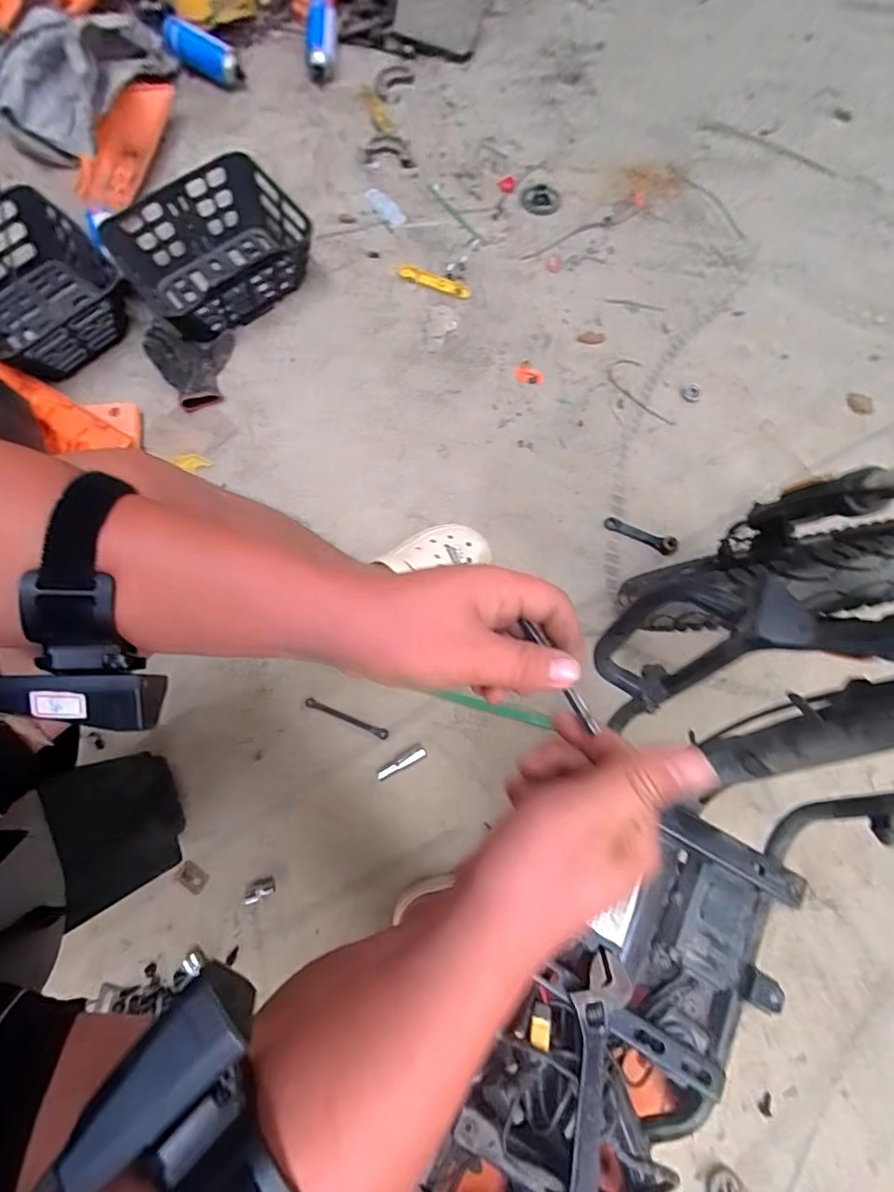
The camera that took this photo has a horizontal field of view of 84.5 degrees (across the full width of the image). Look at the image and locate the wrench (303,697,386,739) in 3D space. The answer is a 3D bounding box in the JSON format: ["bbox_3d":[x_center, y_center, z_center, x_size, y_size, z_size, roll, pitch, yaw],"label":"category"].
[{"bbox_3d":[-0.158,0.194,0.779,0.140,0.006,0.015,21,76,5],"label":"wrench"}]

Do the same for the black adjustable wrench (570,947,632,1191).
[{"bbox_3d":[0.117,0.407,0.400,0.044,0.014,0.197,15,62,4],"label":"black adjustable wrench"}]

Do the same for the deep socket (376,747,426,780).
[{"bbox_3d":[-0.070,0.256,0.751,0.082,0.019,0.018,-27,77,-7],"label":"deep socket"}]

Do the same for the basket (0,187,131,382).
[{"bbox_3d":[-0.753,-0.551,0.884,0.300,0.111,0.269,40,78,9],"label":"basket"}]

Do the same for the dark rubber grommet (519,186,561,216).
[{"bbox_3d":[0.201,-0.854,1.057,0.082,0.009,0.082,0,75,0],"label":"dark rubber grommet"}]

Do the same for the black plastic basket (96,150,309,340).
[{"bbox_3d":[-0.436,-0.644,0.935,0.312,0.118,0.257,-39,79,-10],"label":"black plastic basket"}]

